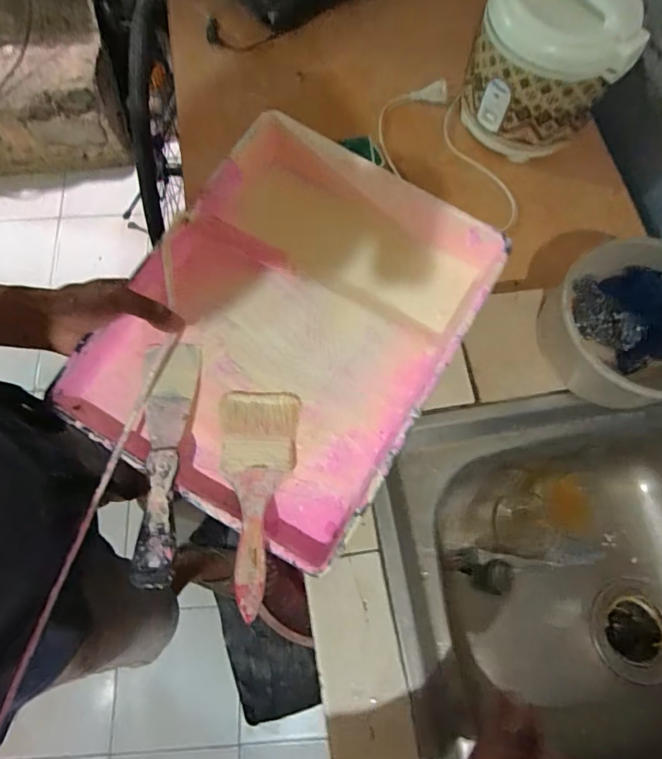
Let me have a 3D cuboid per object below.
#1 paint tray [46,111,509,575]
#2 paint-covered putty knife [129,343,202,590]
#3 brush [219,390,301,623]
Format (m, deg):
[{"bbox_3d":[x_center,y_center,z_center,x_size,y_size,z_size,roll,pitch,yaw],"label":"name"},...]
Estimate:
[{"bbox_3d":[-0.030,-0.048,0.443,0.280,0.079,0.351,27,74,9],"label":"paint tray"},{"bbox_3d":[-0.133,0.051,0.368,0.041,0.022,0.204,-6,56,-1],"label":"paint-covered putty knife"},{"bbox_3d":[-0.060,0.085,0.367,0.062,0.012,0.177,-1,55,0],"label":"brush"}]

